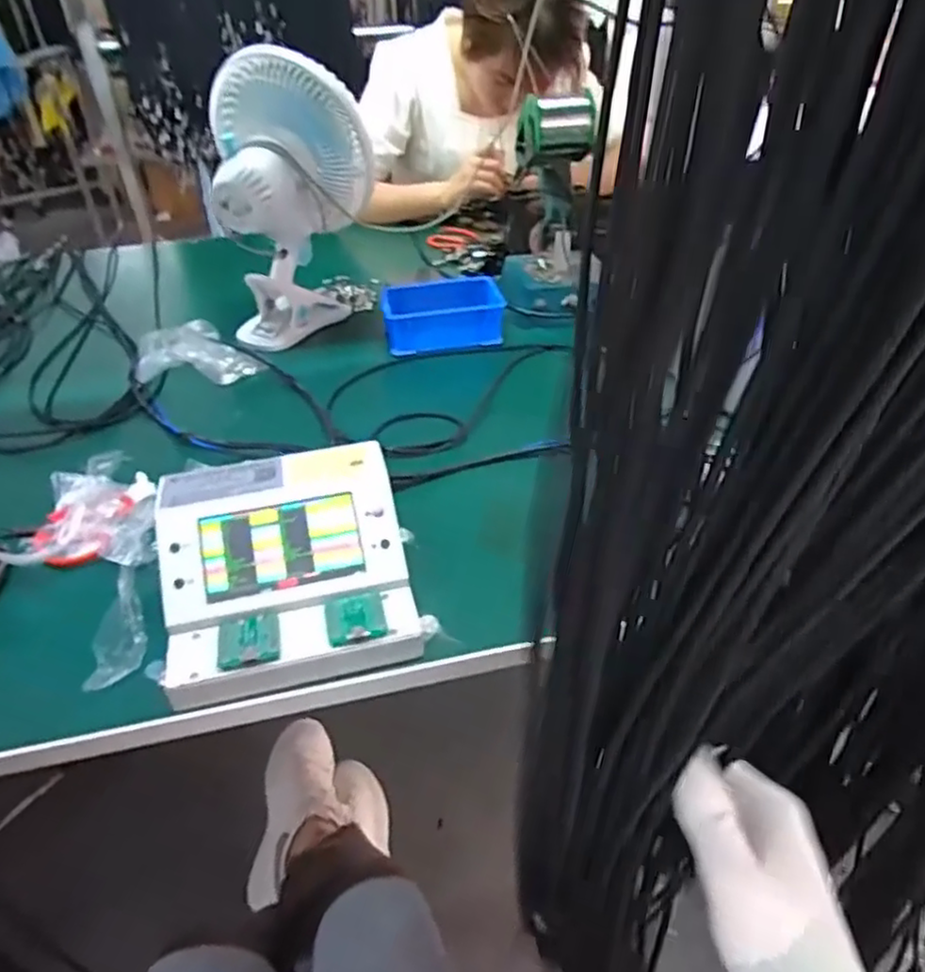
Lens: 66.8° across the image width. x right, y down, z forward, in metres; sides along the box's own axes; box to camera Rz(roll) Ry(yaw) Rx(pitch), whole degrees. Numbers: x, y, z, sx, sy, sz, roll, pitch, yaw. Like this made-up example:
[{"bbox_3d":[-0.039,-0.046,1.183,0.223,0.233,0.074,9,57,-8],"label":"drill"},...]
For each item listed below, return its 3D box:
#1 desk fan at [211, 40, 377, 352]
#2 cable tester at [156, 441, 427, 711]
[{"bbox_3d":[-0.201,-0.335,0.863,0.187,0.295,0.169,-9,39,-7],"label":"desk fan"},{"bbox_3d":[-0.128,0.056,0.515,0.170,0.082,0.160,-9,39,-8],"label":"cable tester"}]

